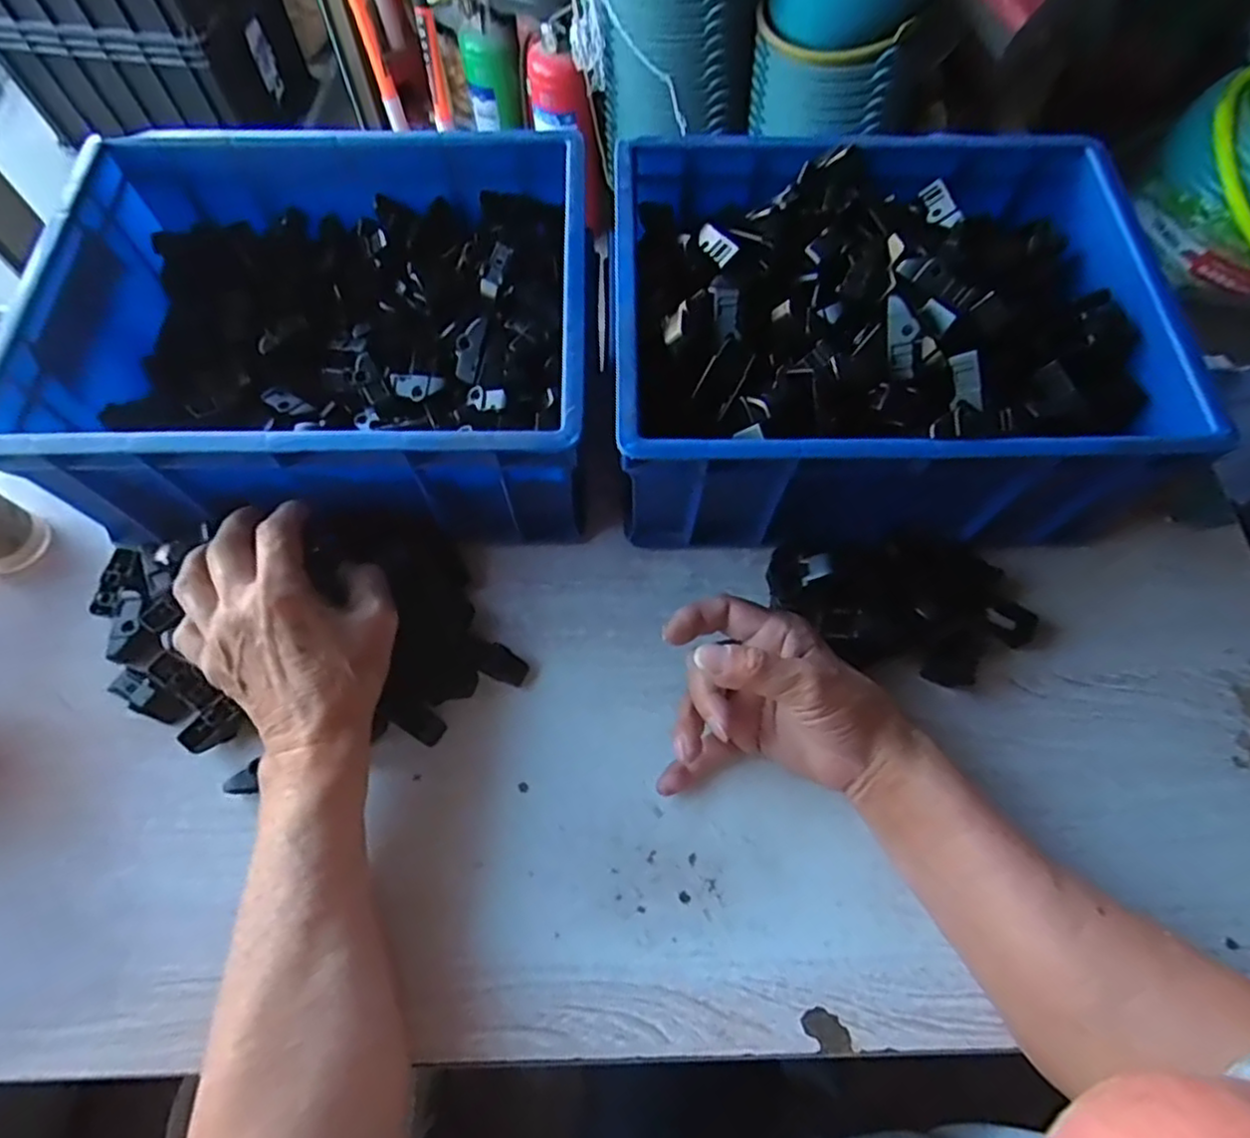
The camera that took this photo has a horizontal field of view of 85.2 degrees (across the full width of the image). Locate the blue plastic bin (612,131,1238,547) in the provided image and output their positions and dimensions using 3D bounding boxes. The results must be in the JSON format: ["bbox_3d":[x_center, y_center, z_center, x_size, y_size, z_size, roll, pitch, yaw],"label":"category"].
[{"bbox_3d":[0.161,-0.151,0.477,0.334,0.144,0.296,0,66,-2],"label":"blue plastic bin"}]

